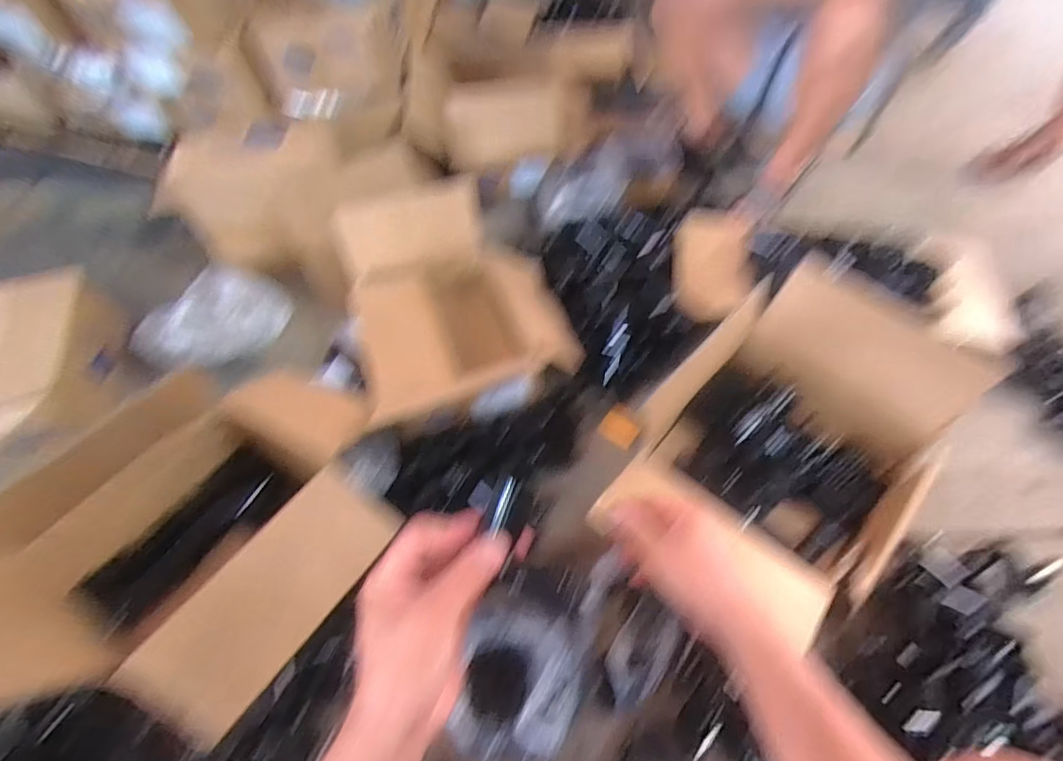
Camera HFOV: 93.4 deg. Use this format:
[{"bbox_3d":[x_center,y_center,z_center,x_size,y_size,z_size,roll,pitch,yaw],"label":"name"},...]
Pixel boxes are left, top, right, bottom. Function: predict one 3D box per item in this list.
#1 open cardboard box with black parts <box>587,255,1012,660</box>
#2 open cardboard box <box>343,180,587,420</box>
[{"bbox_3d":[0.385,0.095,0.737,0.458,0.192,0.336,-36,61,-23],"label":"open cardboard box with black parts"},{"bbox_3d":[-0.133,-0.159,0.930,0.371,0.151,0.417,-15,55,-10],"label":"open cardboard box"}]

